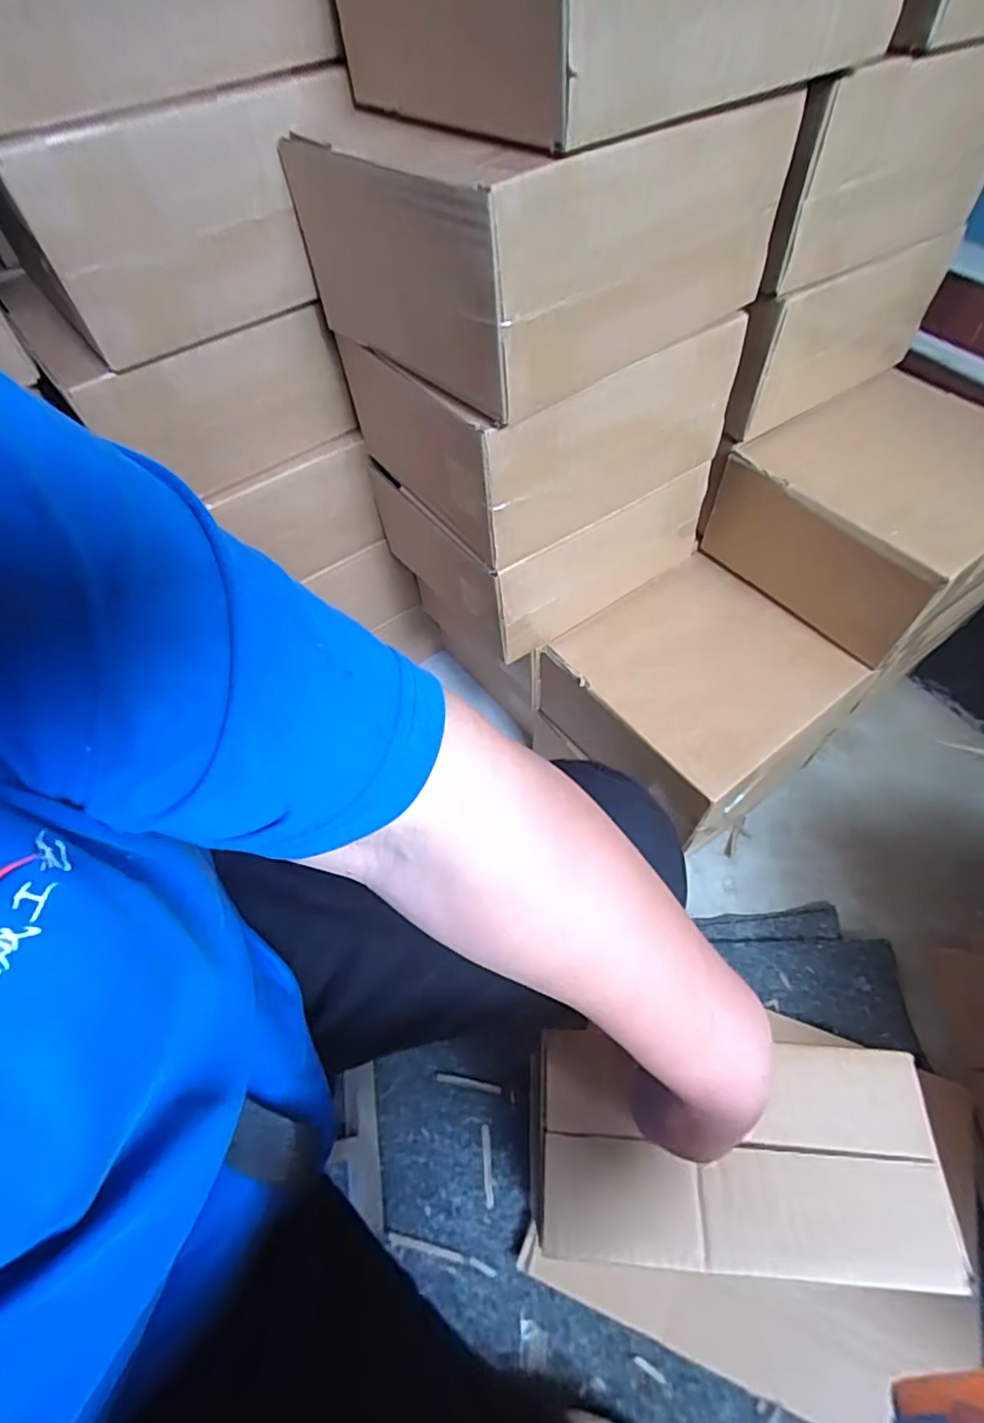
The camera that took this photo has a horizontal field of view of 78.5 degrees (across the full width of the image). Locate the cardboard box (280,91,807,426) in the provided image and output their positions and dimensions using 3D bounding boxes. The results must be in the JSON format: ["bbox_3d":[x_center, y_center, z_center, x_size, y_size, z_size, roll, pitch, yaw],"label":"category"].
[{"bbox_3d":[0.029,-0.348,0.421,0.235,0.123,0.227,-33,63,-18],"label":"cardboard box"}]

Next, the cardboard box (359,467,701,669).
[{"bbox_3d":[0.042,-0.207,0.624,0.261,0.136,0.222,-32,63,-17],"label":"cardboard box"}]

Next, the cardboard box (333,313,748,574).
[{"bbox_3d":[0.036,-0.279,0.531,0.238,0.130,0.231,-32,63,-17],"label":"cardboard box"}]

